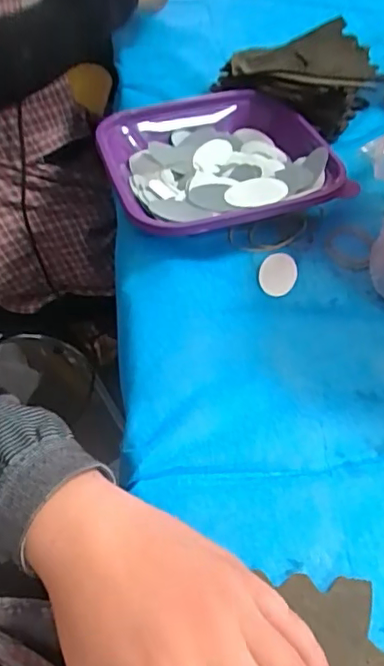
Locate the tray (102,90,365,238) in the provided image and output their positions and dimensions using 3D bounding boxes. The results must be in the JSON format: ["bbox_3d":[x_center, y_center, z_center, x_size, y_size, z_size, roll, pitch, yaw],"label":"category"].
[{"bbox_3d":[0.020,-0.147,0.501,0.184,0.040,0.189,-15,50,-12],"label":"tray"}]

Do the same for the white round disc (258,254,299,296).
[{"bbox_3d":[0.067,-0.047,0.438,0.028,0.004,0.050,12,50,11],"label":"white round disc"}]

